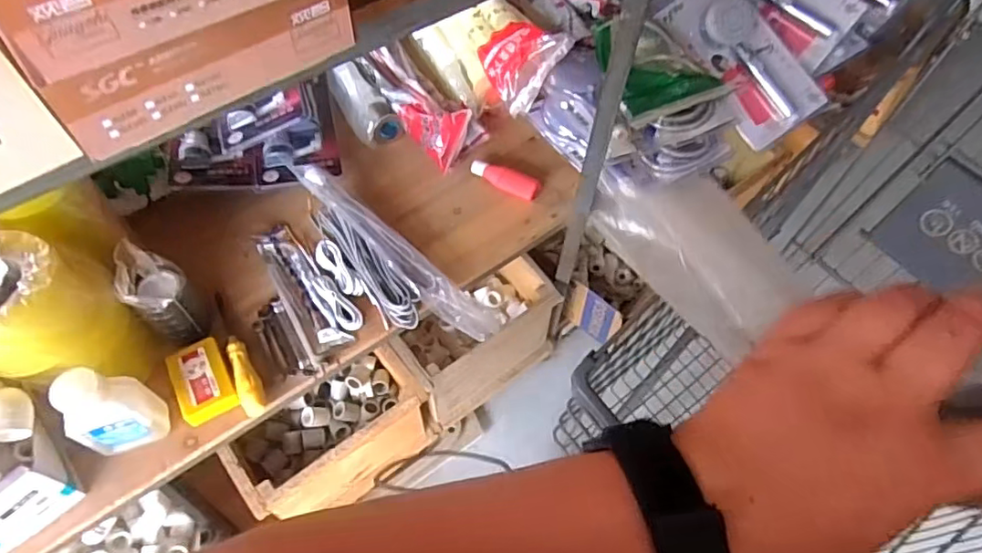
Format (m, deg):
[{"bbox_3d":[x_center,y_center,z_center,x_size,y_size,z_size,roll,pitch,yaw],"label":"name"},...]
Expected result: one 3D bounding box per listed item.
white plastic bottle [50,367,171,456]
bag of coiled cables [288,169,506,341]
[{"bbox_3d":[-0.435,0.154,0.679,0.078,0.155,0.050,-15,60,-11],"label":"white plastic bottle"},{"bbox_3d":[-0.157,-0.025,0.848,0.373,0.055,0.095,39,65,20],"label":"bag of coiled cables"}]

